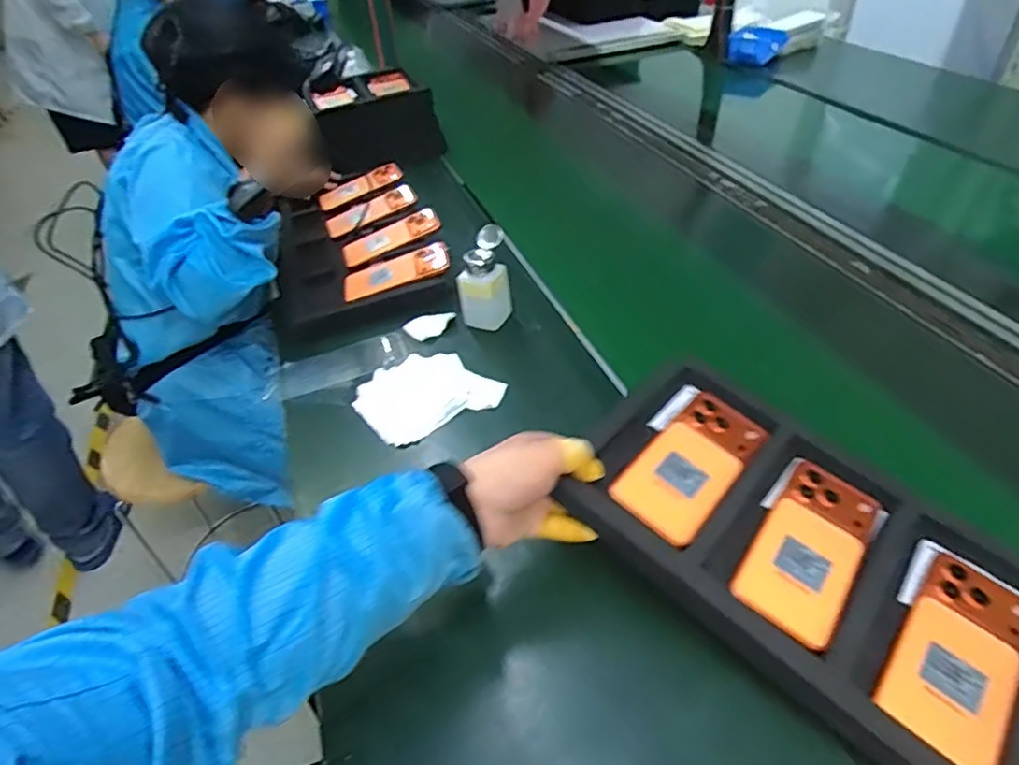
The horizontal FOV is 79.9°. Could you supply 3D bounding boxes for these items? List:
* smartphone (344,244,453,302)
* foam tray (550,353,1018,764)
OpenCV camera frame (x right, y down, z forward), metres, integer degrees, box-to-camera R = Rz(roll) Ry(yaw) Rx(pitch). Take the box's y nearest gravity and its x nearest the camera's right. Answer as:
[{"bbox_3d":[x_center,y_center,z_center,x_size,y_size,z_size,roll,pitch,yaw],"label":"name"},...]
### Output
[{"bbox_3d":[-0.166,-0.164,0.894,0.160,0.009,0.082,-22,42,-6],"label":"smartphone"},{"bbox_3d":[0.283,0.157,0.471,0.469,0.030,0.240,34,52,22],"label":"foam tray"}]

